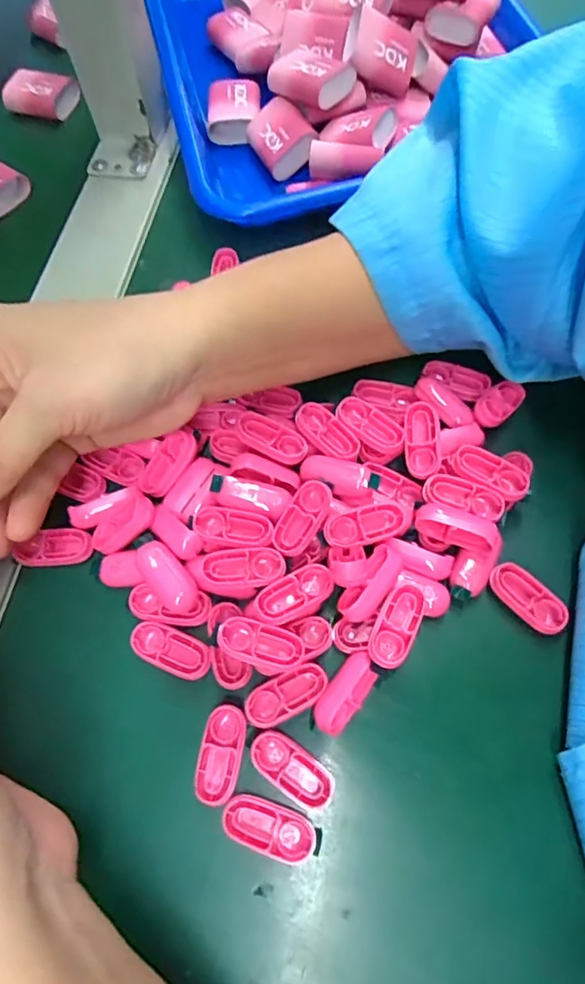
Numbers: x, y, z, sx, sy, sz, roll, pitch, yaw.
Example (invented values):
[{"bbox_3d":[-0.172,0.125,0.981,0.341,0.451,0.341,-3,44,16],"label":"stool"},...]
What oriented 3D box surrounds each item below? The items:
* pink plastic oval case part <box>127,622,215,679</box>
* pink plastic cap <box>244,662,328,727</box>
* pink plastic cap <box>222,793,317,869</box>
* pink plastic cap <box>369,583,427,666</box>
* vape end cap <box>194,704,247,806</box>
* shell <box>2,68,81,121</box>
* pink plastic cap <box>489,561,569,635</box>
[{"bbox_3d":[-0.050,0.064,0.221,0.034,0.004,0.016,19,68,10],"label":"pink plastic oval case part"},{"bbox_3d":[-0.002,0.079,0.213,0.034,0.004,0.014,-26,68,-9],"label":"pink plastic cap"},{"bbox_3d":[-0.008,0.122,0.197,0.034,0.008,0.015,19,68,10],"label":"pink plastic cap"},{"bbox_3d":[0.042,0.052,0.218,0.016,0.011,0.037,24,69,12],"label":"pink plastic cap"},{"bbox_3d":[-0.027,0.099,0.206,0.015,0.007,0.033,7,66,5],"label":"vape end cap"},{"bbox_3d":[-0.178,-0.281,0.386,0.053,0.016,0.030,19,98,9],"label":"shell"},{"bbox_3d":[0.099,0.045,0.229,0.034,0.006,0.016,42,74,18],"label":"pink plastic cap"}]

